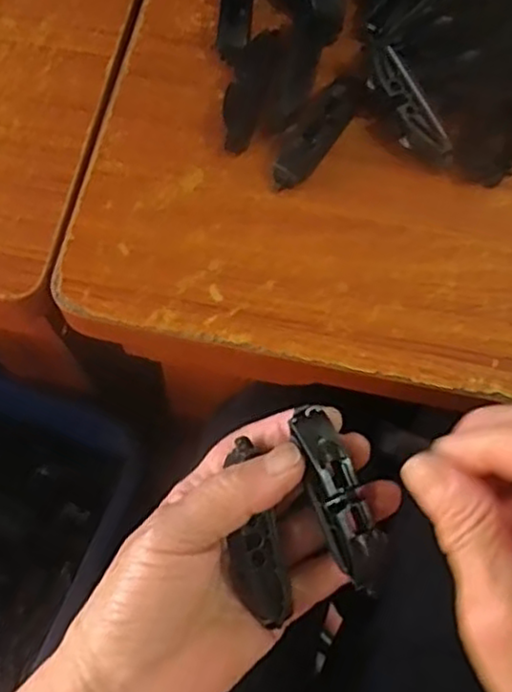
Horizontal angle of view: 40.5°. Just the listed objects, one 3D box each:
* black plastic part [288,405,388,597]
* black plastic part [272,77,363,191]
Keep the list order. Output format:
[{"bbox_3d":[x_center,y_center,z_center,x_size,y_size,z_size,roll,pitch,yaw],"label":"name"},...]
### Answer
[{"bbox_3d":[0.034,0.063,0.284,0.019,0.015,0.078,-20,84,-9],"label":"black plastic part"},{"bbox_3d":[0.032,-0.114,0.372,0.019,0.023,0.065,34,72,10],"label":"black plastic part"}]

